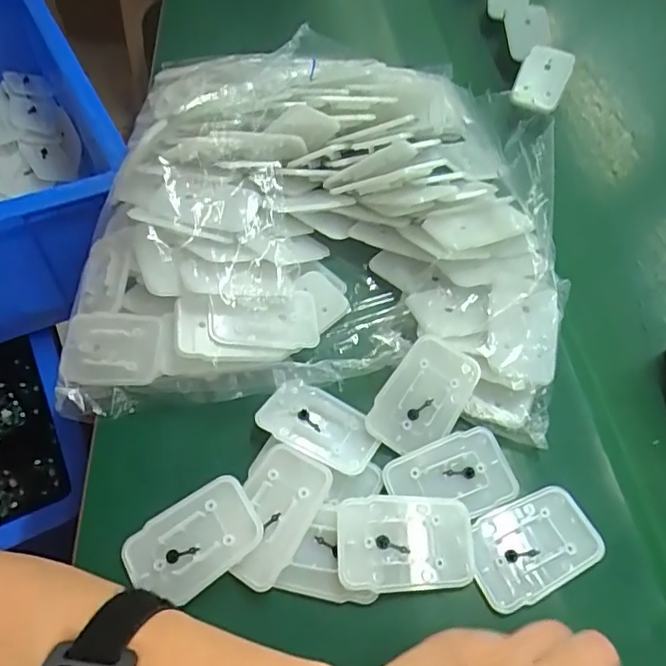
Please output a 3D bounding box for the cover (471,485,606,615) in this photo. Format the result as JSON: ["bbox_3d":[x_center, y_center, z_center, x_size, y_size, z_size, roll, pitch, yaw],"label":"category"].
[{"bbox_3d":[0.103,0.110,0.291,0.069,0.007,0.044,-21,59,-17],"label":"cover"}]

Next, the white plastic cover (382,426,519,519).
[{"bbox_3d":[0.065,0.079,0.305,0.068,0.005,0.042,-15,57,-14],"label":"white plastic cover"}]

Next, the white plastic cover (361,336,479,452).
[{"bbox_3d":[0.051,0.036,0.323,0.042,0.007,0.068,31,83,5],"label":"white plastic cover"}]

